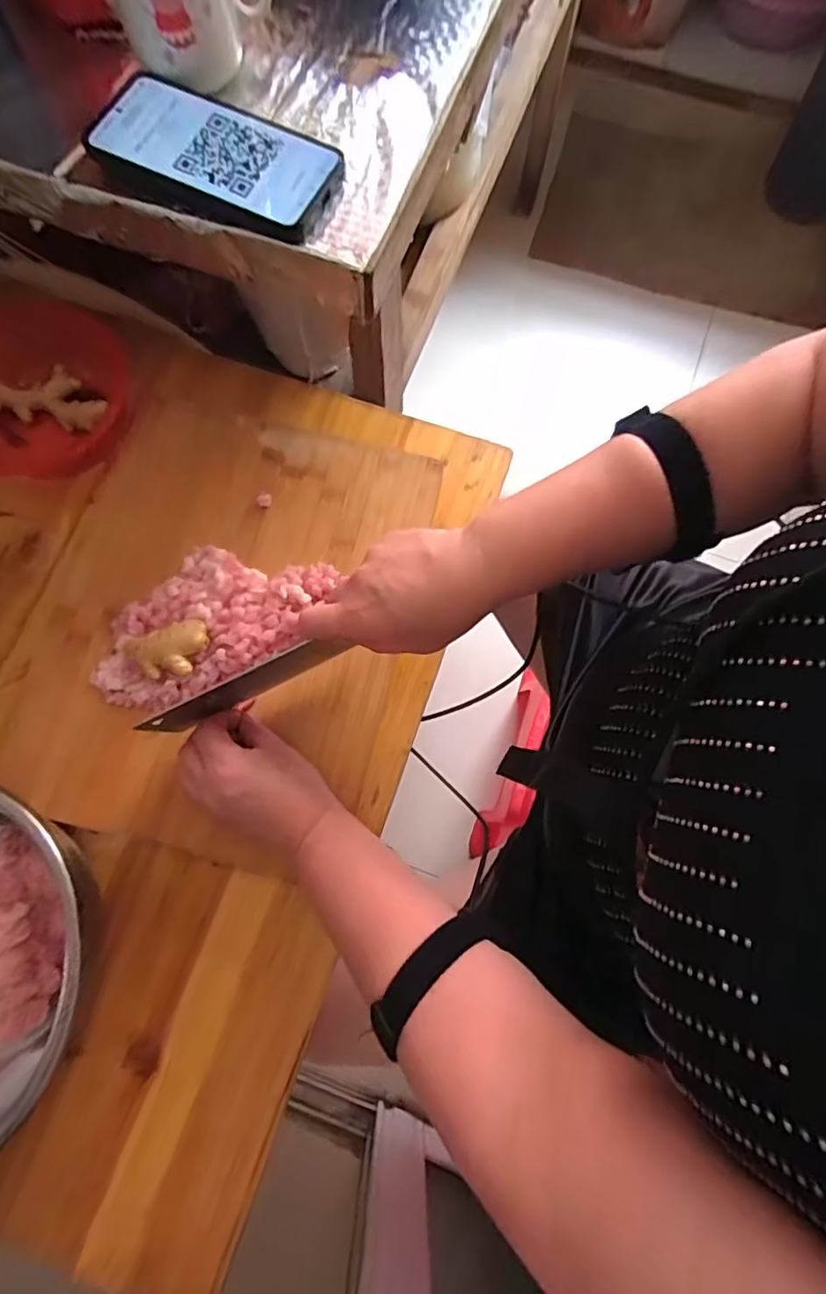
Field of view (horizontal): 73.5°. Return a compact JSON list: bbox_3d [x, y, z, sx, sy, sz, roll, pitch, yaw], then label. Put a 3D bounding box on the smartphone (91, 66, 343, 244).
[{"bbox_3d":[-0.134,-0.334,0.378,0.163,0.018,0.085,22,78,6],"label":"smartphone"}]

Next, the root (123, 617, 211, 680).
[{"bbox_3d":[-0.202,0.003,0.450,0.074,0.026,0.044,-13,77,-2],"label":"root"}]

